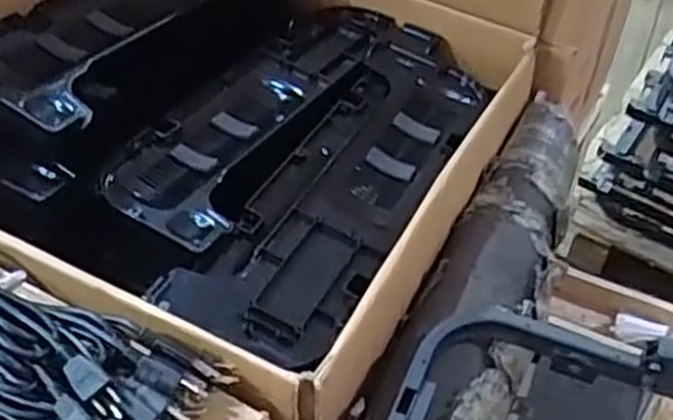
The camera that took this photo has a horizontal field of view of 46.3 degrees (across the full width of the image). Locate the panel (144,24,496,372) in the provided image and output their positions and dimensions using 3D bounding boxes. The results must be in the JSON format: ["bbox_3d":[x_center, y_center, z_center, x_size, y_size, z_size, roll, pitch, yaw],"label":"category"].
[{"bbox_3d":[0.029,-0.056,0.866,0.181,0.044,0.545,21,50,18],"label":"panel"}]

